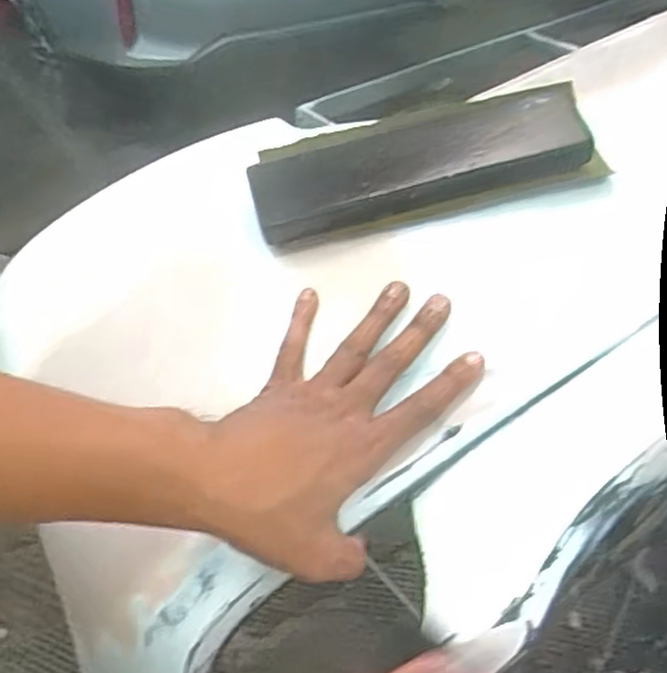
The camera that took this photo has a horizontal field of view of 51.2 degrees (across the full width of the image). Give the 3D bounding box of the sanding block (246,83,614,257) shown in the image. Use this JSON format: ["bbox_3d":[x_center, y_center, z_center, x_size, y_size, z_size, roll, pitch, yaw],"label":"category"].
[{"bbox_3d":[0.060,-0.120,0.473,0.230,0.025,0.081,-14,74,-4],"label":"sanding block"}]

